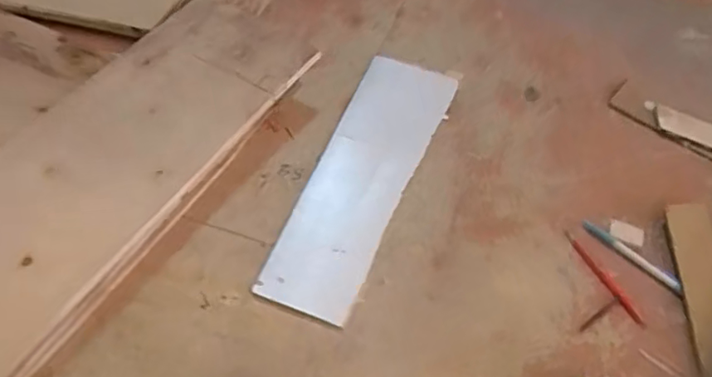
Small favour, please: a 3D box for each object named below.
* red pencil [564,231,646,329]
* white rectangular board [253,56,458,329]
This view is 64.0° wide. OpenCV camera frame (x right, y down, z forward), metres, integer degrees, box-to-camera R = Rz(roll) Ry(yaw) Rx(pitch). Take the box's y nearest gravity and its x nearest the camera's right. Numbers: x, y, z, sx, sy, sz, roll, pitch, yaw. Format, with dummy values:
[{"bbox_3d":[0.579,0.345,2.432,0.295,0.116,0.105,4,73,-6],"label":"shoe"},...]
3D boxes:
[{"bbox_3d":[0.285,0.101,0.654,0.014,0.014,0.129,-20,53,-21],"label":"red pencil"},{"bbox_3d":[0.014,-0.026,0.724,0.121,0.011,0.427,18,52,11],"label":"white rectangular board"}]

